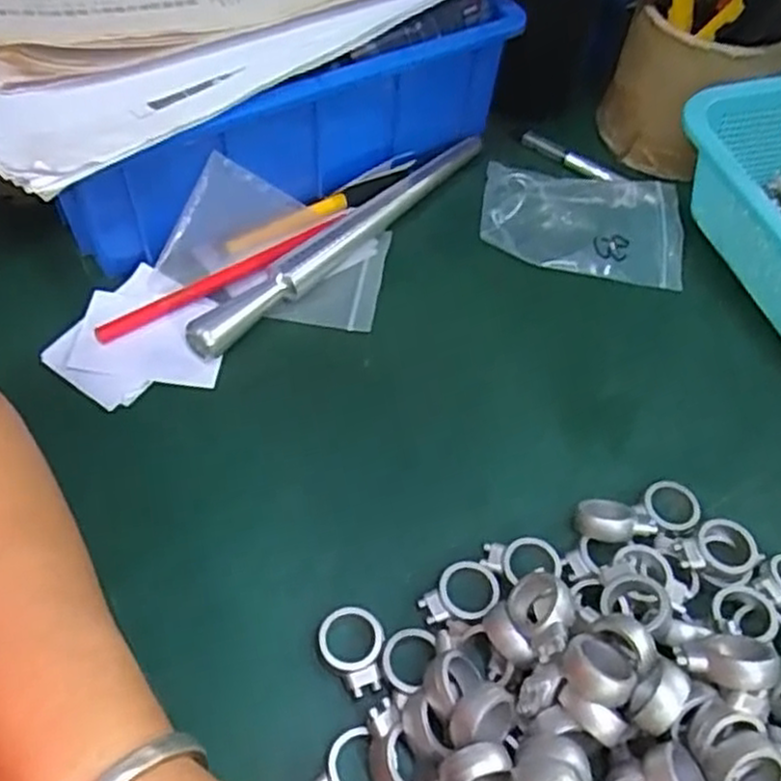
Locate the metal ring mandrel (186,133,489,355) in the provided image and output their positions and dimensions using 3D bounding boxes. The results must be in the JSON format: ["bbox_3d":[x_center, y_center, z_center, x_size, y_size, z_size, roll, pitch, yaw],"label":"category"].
[{"bbox_3d":[-0.024,-0.091,0.439,0.018,0.018,0.234,36,59,20],"label":"metal ring mandrel"}]

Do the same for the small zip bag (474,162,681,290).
[{"bbox_3d":[0.119,-0.103,0.459,0.122,0.017,0.077,7,54,1],"label":"small zip bag"}]

